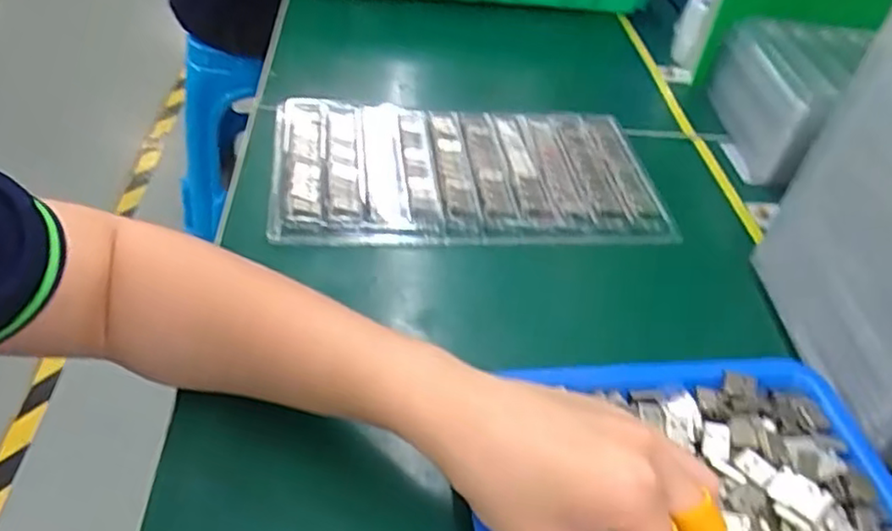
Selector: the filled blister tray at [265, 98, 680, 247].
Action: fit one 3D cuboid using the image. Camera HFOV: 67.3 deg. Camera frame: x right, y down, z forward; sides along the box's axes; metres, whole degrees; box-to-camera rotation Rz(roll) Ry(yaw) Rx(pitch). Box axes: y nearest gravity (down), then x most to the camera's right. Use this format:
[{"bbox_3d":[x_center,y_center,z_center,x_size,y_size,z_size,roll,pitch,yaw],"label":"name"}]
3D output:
[{"bbox_3d":[0.016,-0.076,0.522,0.289,0.027,0.160,-1,49,-8],"label":"filled blister tray"}]

